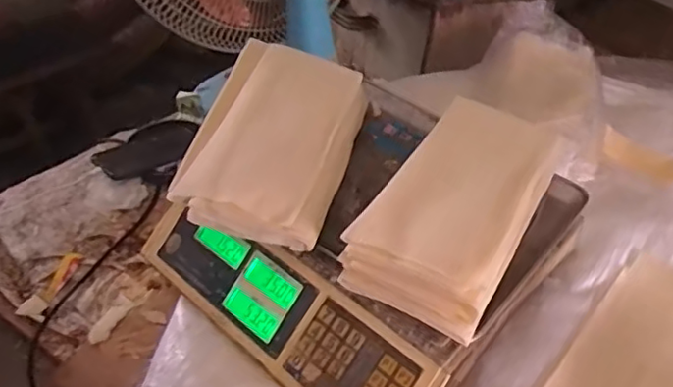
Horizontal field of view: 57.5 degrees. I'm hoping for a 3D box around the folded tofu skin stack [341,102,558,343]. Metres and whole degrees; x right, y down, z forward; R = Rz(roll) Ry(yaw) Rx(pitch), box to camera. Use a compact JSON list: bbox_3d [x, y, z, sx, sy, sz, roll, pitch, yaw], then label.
[{"bbox_3d":[0.114,0.006,0.545,0.119,0.049,0.243,22,46,23],"label":"folded tofu skin stack"}]

